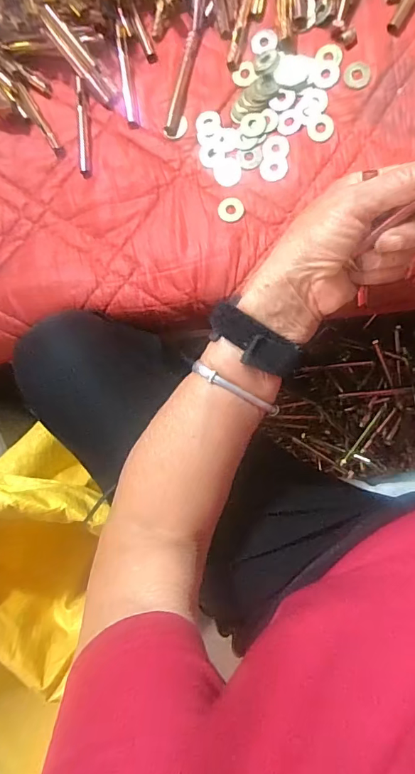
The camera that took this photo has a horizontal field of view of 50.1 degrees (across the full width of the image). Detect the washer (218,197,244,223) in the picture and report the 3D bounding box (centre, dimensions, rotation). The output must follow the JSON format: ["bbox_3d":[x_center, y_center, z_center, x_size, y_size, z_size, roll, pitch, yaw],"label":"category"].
[{"bbox_3d":[0.020,-0.153,0.384,0.022,0.004,0.022,0,89,10],"label":"washer"}]

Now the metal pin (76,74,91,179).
[{"bbox_3d":[-0.114,-0.236,0.406,0.010,0.007,0.087,-4,88,10],"label":"metal pin"}]

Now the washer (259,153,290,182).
[{"bbox_3d":[0.057,-0.187,0.378,0.023,0.004,0.024,0,89,10],"label":"washer"}]

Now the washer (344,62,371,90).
[{"bbox_3d":[0.126,-0.261,0.371,0.021,0.004,0.023,0,89,10],"label":"washer"}]

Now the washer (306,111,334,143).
[{"bbox_3d":[0.095,-0.219,0.373,0.022,0.004,0.026,9,90,10],"label":"washer"}]

